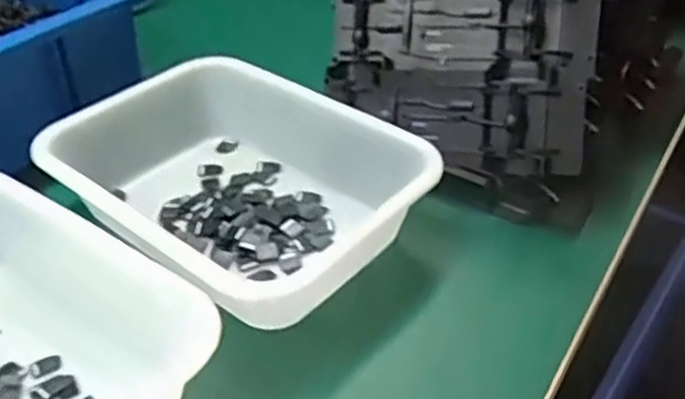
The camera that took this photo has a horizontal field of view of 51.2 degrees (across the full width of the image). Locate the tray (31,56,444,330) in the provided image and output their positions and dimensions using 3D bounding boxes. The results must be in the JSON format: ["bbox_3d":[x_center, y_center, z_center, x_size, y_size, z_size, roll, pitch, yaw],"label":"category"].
[{"bbox_3d":[-0.075,-0.008,0.499,0.236,0.069,0.184,28,47,31],"label":"tray"}]

